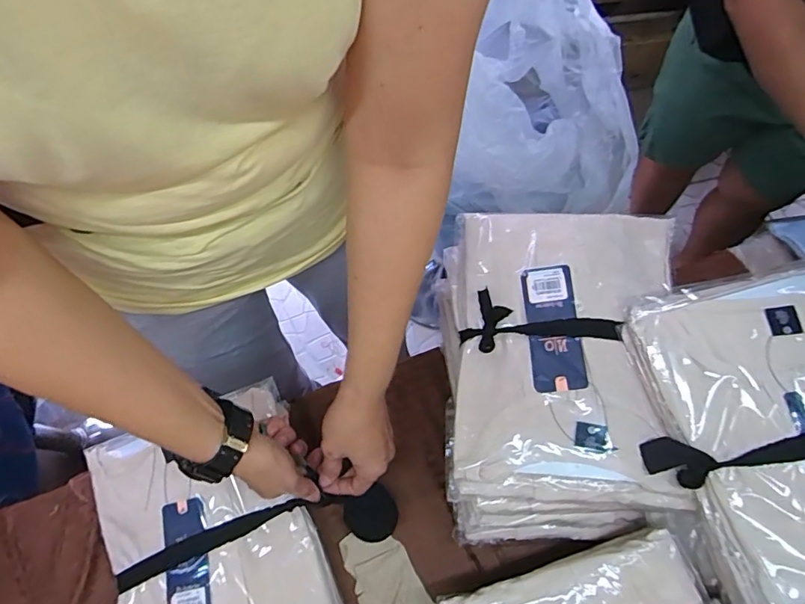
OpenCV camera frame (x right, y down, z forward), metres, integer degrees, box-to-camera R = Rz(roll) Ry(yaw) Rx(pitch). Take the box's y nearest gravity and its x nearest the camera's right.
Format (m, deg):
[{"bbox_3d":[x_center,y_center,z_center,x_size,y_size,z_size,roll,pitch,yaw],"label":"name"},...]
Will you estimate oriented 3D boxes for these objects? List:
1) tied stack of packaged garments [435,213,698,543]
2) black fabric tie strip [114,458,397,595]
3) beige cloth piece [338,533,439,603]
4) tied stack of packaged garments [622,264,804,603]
[{"bbox_3d":[0.154,0.070,0.491,0.219,0.134,0.302,0,66,0],"label":"tied stack of packaged garments"},{"bbox_3d":[-0.153,0.251,0.519,0.292,0.047,0.061,-9,66,-12],"label":"black fabric tie strip"},{"bbox_3d":[-0.010,0.315,0.522,0.073,0.013,0.139,-24,68,-10],"label":"beige cloth piece"},{"bbox_3d":[0.326,0.101,0.388,0.238,0.044,0.268,-10,66,-4],"label":"tied stack of packaged garments"}]

